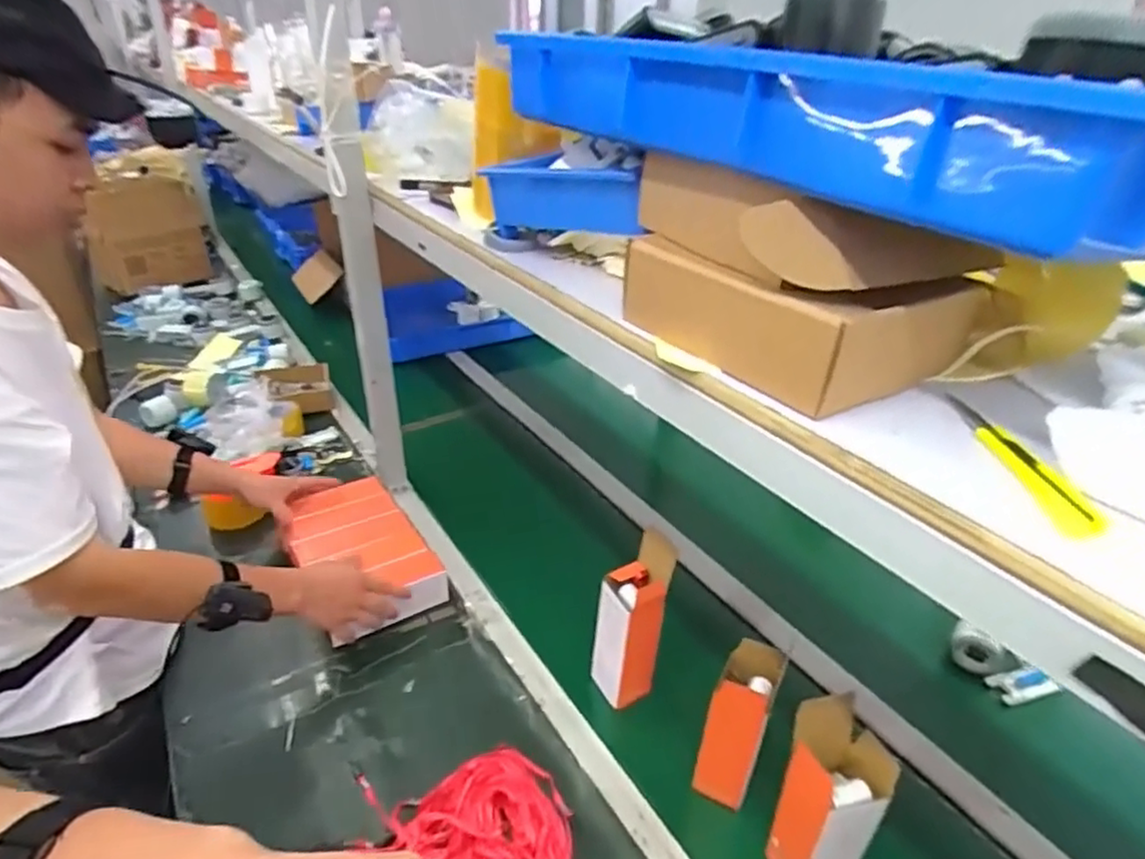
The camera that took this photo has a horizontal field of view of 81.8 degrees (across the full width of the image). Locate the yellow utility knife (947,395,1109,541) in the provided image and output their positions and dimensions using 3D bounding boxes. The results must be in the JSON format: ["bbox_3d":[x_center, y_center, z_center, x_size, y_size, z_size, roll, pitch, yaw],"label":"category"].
[{"bbox_3d":[0.262,0.015,0.397,0.027,0.008,0.146,1,31,-3],"label":"yellow utility knife"}]

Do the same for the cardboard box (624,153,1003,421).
[{"bbox_3d":[0.164,-0.127,0.510,0.182,0.129,0.249,-22,39,-35],"label":"cardboard box"}]

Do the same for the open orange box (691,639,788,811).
[{"bbox_3d":[0.185,0.330,0.741,0.059,0.191,0.073,17,34,22],"label":"open orange box"}]

